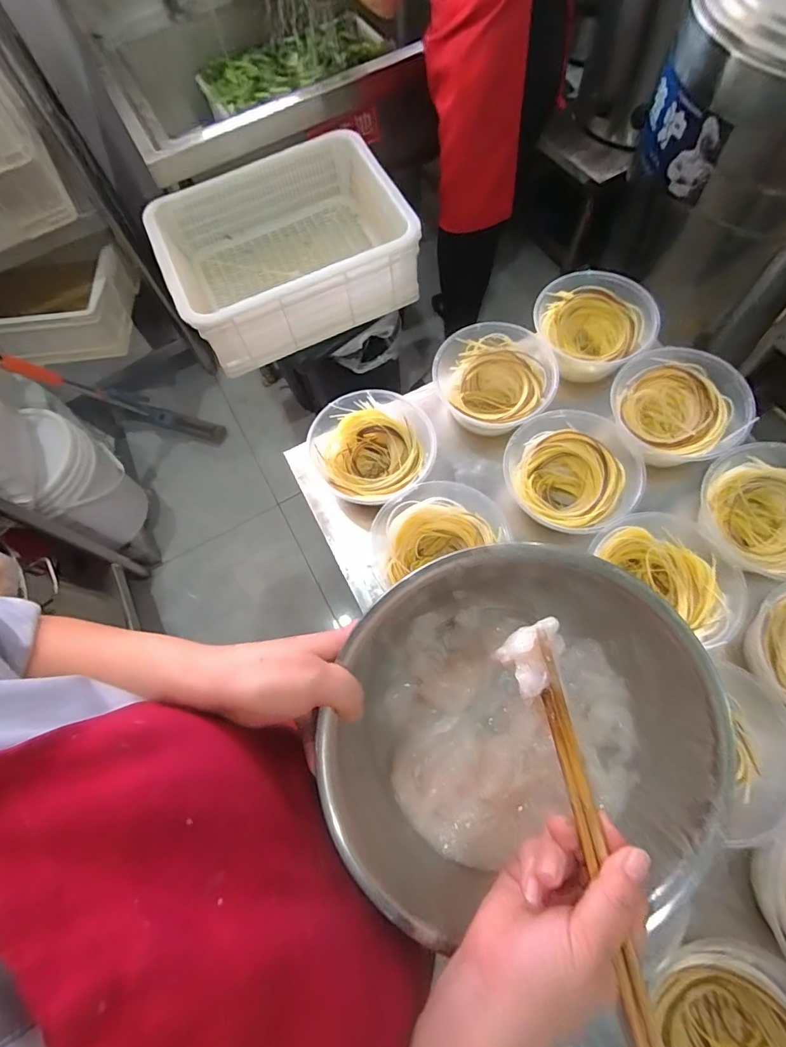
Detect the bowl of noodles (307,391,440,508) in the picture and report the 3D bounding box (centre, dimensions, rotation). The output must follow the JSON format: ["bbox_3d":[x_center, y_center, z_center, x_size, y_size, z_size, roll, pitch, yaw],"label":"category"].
[{"bbox_3d":[-0.027,-0.098,0.647,0.162,0.066,0.164,-1,69,2],"label":"bowl of noodles"}]

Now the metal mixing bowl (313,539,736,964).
[{"bbox_3d":[0.088,0.153,0.354,0.254,0.144,0.229,-18,69,-4],"label":"metal mixing bowl"}]

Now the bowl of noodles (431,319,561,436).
[{"bbox_3d":[0.159,-0.202,0.681,0.160,0.081,0.157,-1,69,2],"label":"bowl of noodles"}]

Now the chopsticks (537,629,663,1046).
[{"bbox_3d":[0.119,0.184,0.282,0.013,0.012,0.229,-11,77,-2],"label":"chopsticks"}]

